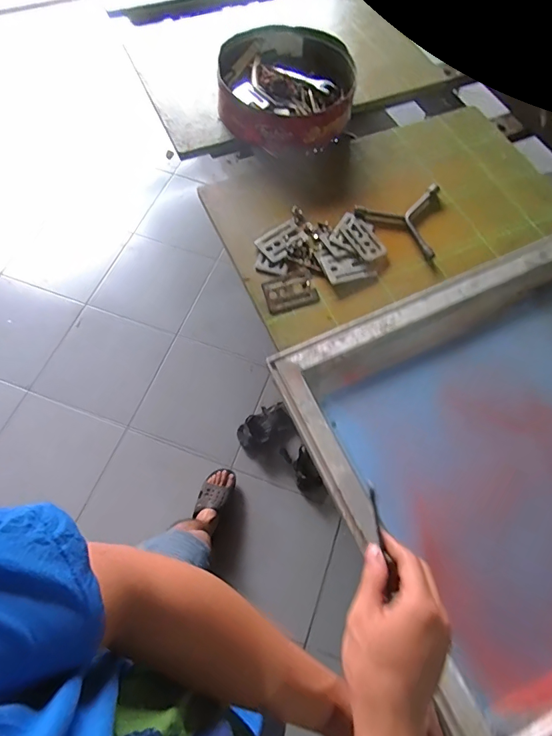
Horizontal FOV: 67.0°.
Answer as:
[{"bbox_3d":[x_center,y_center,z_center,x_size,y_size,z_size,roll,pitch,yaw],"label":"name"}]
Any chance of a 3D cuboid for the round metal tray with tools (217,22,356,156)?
[{"bbox_3d":[0.021,-0.528,0.779,0.239,0.088,0.256,-1,66,3],"label":"round metal tray with tools"}]

